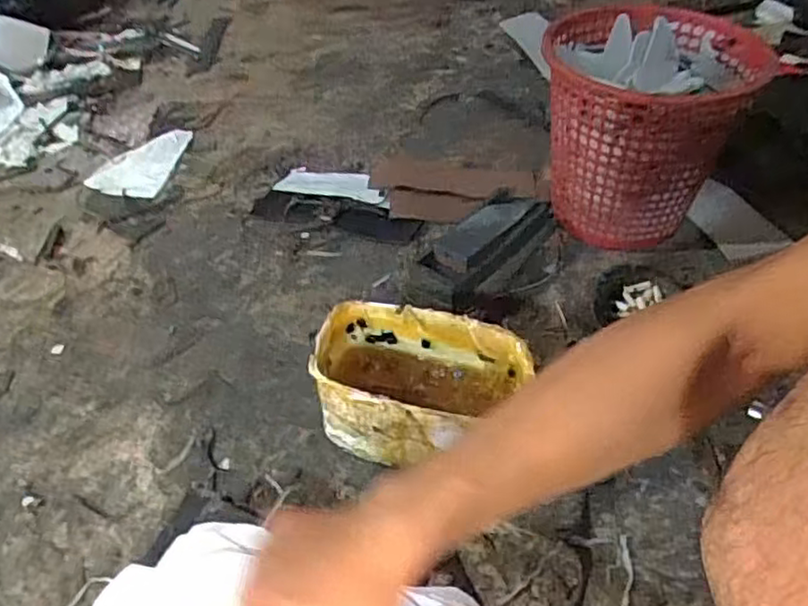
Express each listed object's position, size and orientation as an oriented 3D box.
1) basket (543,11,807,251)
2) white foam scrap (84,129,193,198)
[{"bbox_3d":[0.302,-0.228,0.861,0.251,0.236,0.248,3,45,5],"label":"basket"},{"bbox_3d":[-0.428,-0.233,1.080,0.121,0.012,0.174,7,46,8],"label":"white foam scrap"}]

